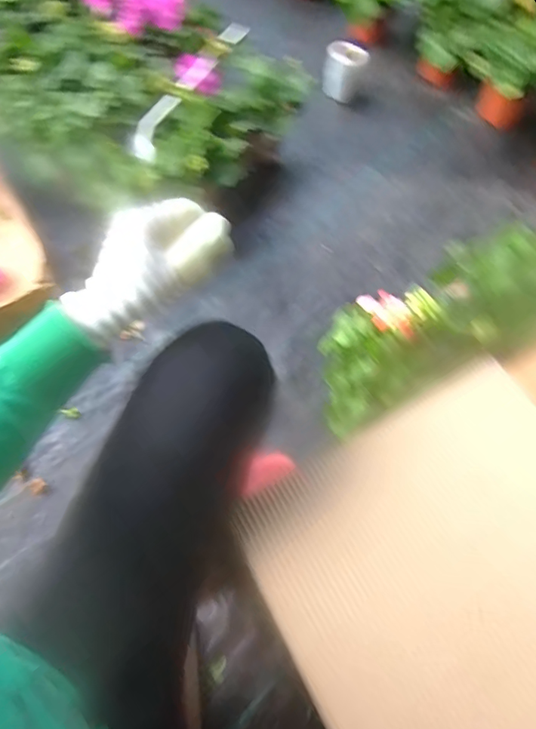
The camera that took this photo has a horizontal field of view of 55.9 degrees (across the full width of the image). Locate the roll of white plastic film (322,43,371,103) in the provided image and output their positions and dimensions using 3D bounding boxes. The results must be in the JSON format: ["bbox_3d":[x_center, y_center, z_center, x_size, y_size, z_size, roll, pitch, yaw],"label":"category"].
[{"bbox_3d":[0.185,-0.708,1.220,0.098,0.105,0.100,7,65,2],"label":"roll of white plastic film"}]

